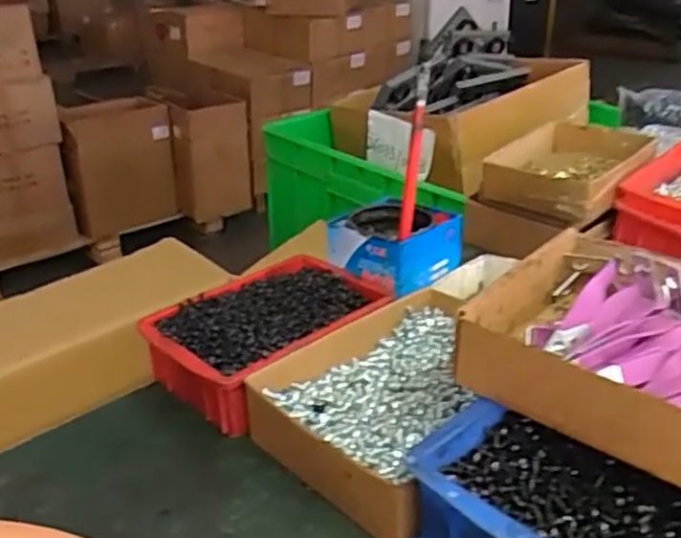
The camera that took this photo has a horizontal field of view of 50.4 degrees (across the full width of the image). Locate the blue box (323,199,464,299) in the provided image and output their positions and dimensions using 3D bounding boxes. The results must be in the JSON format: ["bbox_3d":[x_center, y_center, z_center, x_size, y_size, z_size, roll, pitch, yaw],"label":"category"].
[{"bbox_3d":[0.048,-0.025,0.701,0.105,0.049,0.108,17,33,32],"label":"blue box"}]

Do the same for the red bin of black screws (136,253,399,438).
[{"bbox_3d":[-0.063,0.057,0.633,0.129,0.060,0.189,23,37,40],"label":"red bin of black screws"}]

